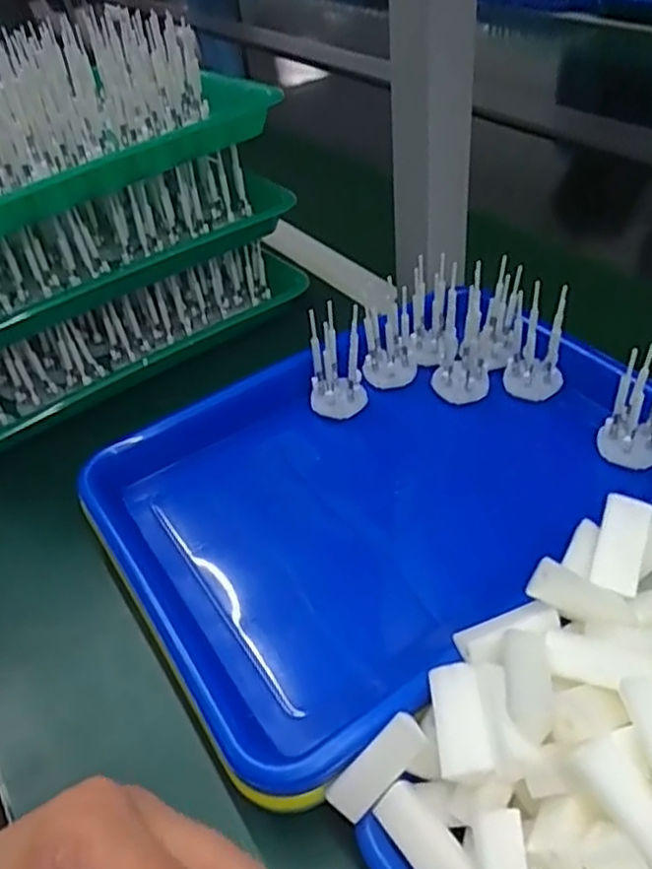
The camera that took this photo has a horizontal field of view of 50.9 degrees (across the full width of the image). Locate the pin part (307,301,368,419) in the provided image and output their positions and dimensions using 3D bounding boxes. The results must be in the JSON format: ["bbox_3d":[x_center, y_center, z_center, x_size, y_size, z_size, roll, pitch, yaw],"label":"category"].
[{"bbox_3d":[0.006,-0.049,0.465,0.036,0.075,0.022,-5,19,2],"label":"pin part"}]

